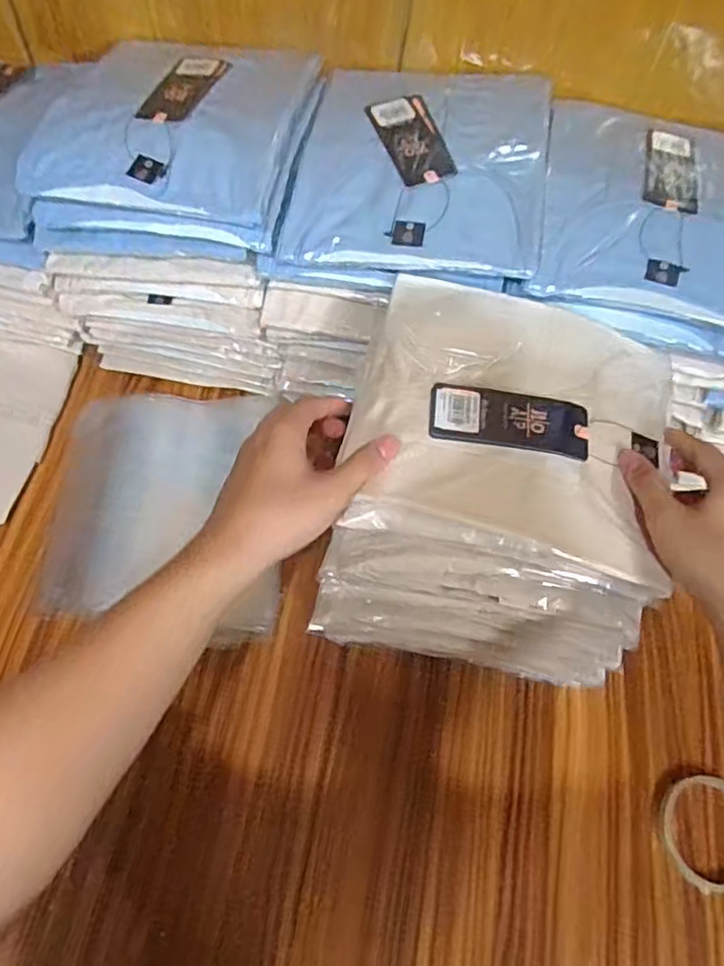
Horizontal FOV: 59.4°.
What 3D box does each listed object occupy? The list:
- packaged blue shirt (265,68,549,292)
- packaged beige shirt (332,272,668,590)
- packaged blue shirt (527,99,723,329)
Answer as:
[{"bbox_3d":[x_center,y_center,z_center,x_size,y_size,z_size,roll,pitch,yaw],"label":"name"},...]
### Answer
[{"bbox_3d":[0.050,-0.281,0.570,0.217,0.055,0.239,10,62,1],"label":"packaged blue shirt"},{"bbox_3d":[0.118,-0.047,0.485,0.238,0.044,0.212,12,64,2],"label":"packaged beige shirt"},{"bbox_3d":[0.262,-0.239,0.549,0.209,0.021,0.237,15,62,4],"label":"packaged blue shirt"}]

